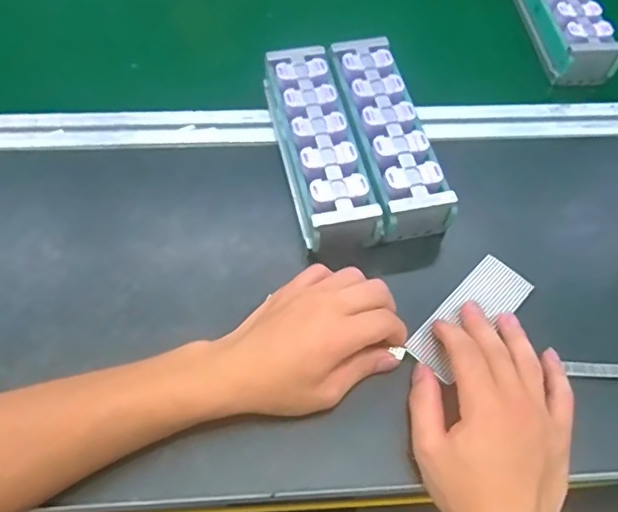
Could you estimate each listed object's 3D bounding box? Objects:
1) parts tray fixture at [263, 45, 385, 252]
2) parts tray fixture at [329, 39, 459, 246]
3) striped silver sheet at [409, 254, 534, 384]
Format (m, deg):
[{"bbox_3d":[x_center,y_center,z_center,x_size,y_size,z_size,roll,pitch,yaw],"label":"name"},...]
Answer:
[{"bbox_3d":[0.007,-0.092,0.480,0.060,0.048,0.187,-10,59,-8],"label":"parts tray fixture"},{"bbox_3d":[0.067,-0.104,0.489,0.058,0.048,0.186,-8,58,-7],"label":"parts tray fixture"},{"bbox_3d":[0.118,0.043,0.417,0.107,0.008,0.042,-39,67,-23],"label":"striped silver sheet"}]

